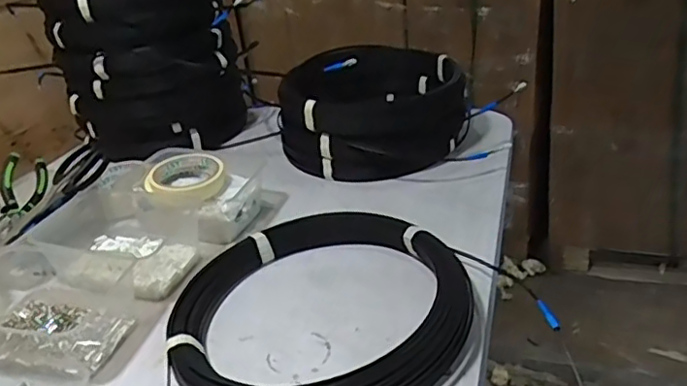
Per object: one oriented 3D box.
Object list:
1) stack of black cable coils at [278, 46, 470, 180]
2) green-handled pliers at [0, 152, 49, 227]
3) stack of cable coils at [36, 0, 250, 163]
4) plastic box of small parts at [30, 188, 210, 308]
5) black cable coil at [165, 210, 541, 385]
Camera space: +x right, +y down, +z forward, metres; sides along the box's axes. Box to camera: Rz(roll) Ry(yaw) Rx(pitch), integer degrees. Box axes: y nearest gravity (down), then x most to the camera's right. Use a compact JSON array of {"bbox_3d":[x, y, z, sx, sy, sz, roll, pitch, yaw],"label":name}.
[{"bbox_3d":[0.065,-0.131,0.913,0.238,0.147,0.285,10,32,28],"label":"stack of black cable coils"},{"bbox_3d":[-0.416,0.001,0.757,0.054,0.020,0.108,12,65,-22],"label":"green-handled pliers"},{"bbox_3d":[-0.321,-0.220,0.976,0.271,0.253,0.309,-14,29,-15],"label":"stack of cable coils"},{"bbox_3d":[-0.265,0.056,0.705,0.182,0.067,0.152,5,30,21],"label":"plastic box of small parts"},{"bbox_3d":[-0.017,0.104,0.572,0.302,0.048,0.284,-9,28,-6],"label":"black cable coil"}]

